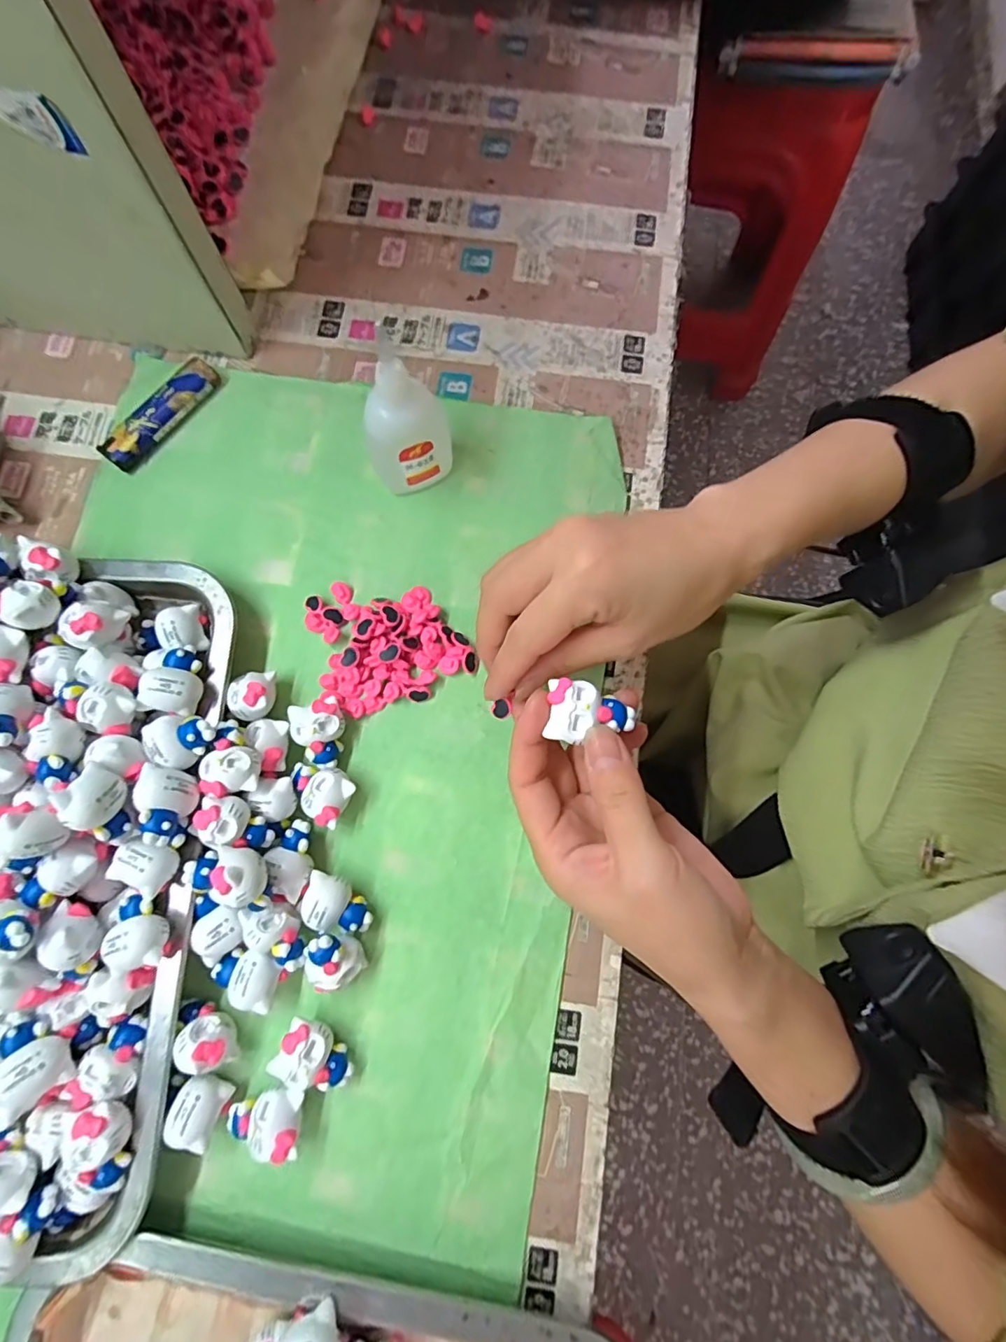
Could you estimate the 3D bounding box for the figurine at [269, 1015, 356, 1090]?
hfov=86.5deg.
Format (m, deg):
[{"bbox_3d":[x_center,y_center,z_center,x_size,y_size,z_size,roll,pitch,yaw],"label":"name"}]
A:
[{"bbox_3d":[-0.084,0.174,0.243,0.034,0.023,0.024,24,79,3],"label":"figurine"}]

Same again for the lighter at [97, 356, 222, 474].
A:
[{"bbox_3d":[-0.198,-0.149,0.311,0.020,0.011,0.078,39,80,6],"label":"lighter"}]

